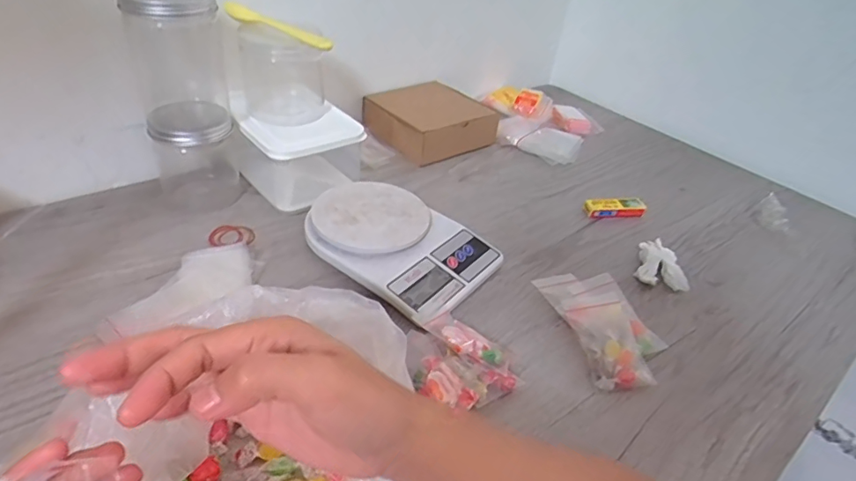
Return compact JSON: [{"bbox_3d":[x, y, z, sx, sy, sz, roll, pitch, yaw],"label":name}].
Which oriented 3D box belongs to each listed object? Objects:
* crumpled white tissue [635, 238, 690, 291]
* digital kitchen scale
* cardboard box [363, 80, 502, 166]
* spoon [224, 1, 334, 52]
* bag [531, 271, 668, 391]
[{"bbox_3d":[0.272,0.026,0.586,0.053,0.021,0.066,14,37,9],"label":"crumpled white tissue"},{"bbox_3d":[-0.035,-0.002,0.565,0.211,0.033,0.150,30,42,27],"label":"digital kitchen scale"},{"bbox_3d":[-0.002,-0.190,0.776,0.167,0.054,0.164,-23,47,-35],"label":"cardboard box"},{"bbox_3d":[-0.172,-0.242,0.565,0.165,0.016,0.016,28,41,25],"label":"spoon"},{"bbox_3d":[0.177,0.080,0.499,0.088,0.027,0.141,-6,39,-18],"label":"bag"}]

